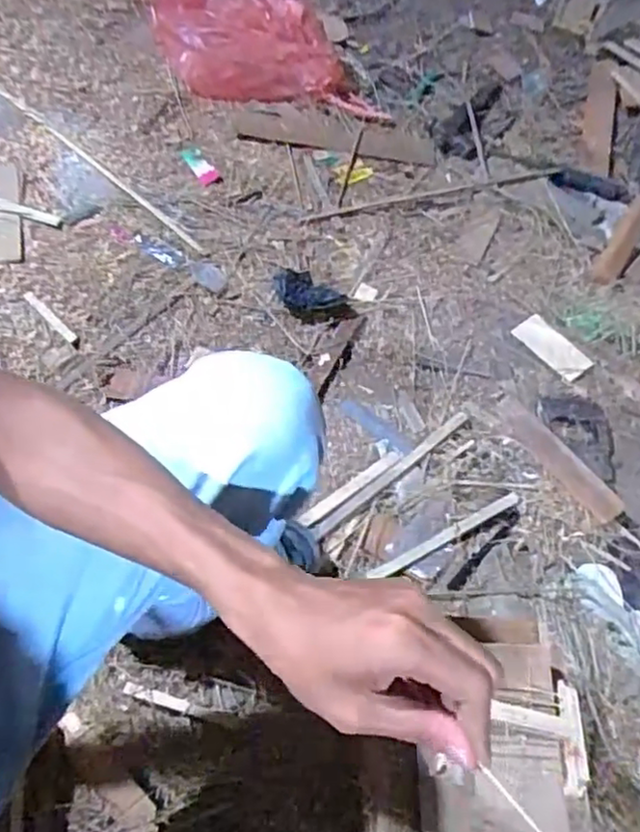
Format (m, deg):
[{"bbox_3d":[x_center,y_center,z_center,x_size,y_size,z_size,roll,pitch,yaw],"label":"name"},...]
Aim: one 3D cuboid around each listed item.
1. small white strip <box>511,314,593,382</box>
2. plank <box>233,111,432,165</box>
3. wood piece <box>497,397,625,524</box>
[{"bbox_3d":[0.374,-0.111,1.049,0.065,0.008,0.124,-35,67,-16],"label":"small white strip"},{"bbox_3d":[0.029,-0.528,1.225,0.372,0.012,0.083,6,69,-4],"label":"plank"},{"bbox_3d":[0.334,0.058,0.912,0.051,0.007,0.212,-35,72,-23],"label":"wood piece"}]

